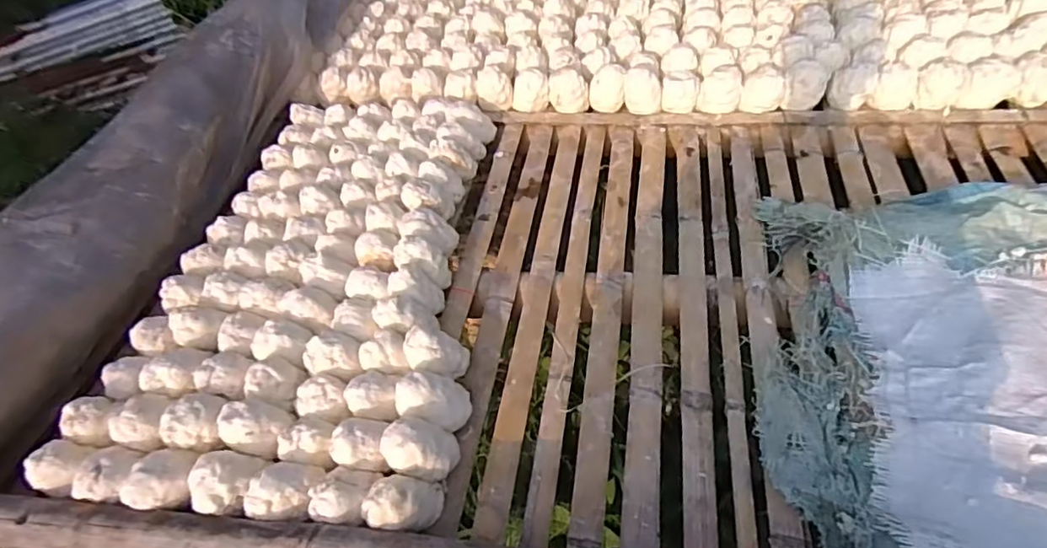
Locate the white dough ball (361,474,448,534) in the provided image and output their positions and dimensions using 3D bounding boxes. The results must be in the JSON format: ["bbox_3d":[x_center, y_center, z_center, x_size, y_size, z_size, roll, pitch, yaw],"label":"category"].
[{"bbox_3d":[-0.142,0.273,0.676,0.076,0.071,0.065,-5,47,6],"label":"white dough ball"}]

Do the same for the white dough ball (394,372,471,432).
[{"bbox_3d":[-0.119,0.165,0.761,0.084,0.072,0.070,-2,51,9],"label":"white dough ball"}]

